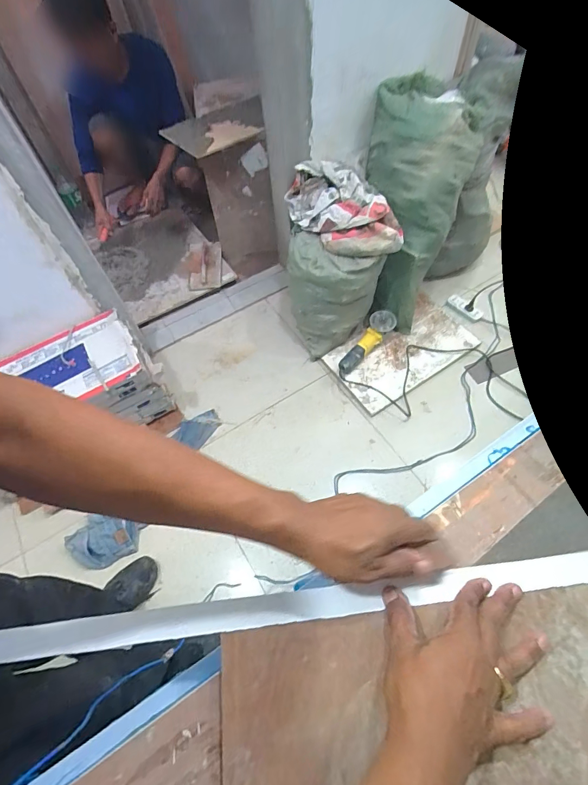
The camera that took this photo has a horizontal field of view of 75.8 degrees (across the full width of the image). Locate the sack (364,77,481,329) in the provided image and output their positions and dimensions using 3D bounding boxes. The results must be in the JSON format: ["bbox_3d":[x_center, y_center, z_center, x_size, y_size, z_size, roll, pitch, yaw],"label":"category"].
[{"bbox_3d":[0.412,-0.606,1.298,0.295,0.798,0.254,-2,25,3],"label":"sack"}]

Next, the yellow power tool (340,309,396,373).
[{"bbox_3d":[0.282,-0.188,1.453,0.079,0.073,0.291,39,87,23],"label":"yellow power tool"}]

